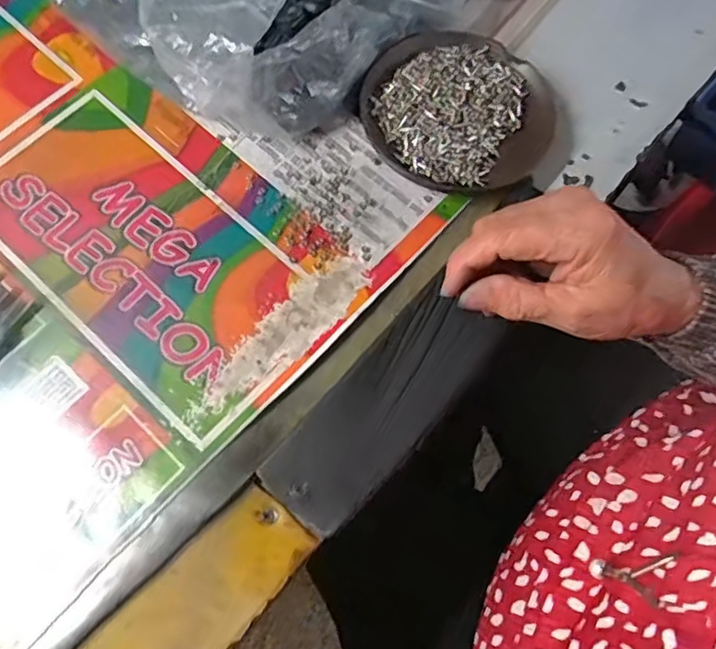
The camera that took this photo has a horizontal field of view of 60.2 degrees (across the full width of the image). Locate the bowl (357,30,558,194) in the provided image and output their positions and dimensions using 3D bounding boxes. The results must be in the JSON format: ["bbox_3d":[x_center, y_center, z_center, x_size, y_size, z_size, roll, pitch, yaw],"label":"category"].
[{"bbox_3d":[0.062,-0.131,0.381,0.115,0.023,0.111,1,69,-2],"label":"bowl"}]

